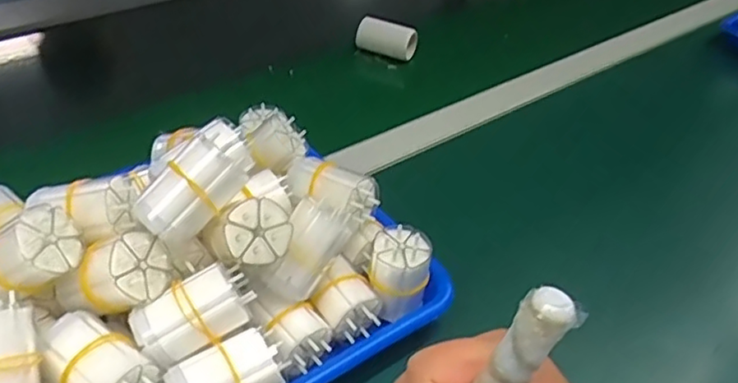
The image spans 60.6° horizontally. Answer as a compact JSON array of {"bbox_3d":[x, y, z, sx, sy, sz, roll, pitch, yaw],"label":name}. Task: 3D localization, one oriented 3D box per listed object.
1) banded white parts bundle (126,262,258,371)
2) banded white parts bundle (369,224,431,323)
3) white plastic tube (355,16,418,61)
[{"bbox_3d":[-0.096,0.067,0.349,0.062,0.030,0.032,-23,48,-29],"label":"banded white parts bundle"},{"bbox_3d":[0.020,0.056,0.423,0.038,0.056,0.037,3,40,-2],"label":"banded white parts bundle"},{"bbox_3d":[0.019,-0.179,0.729,0.073,0.030,0.031,29,46,26],"label":"white plastic tube"}]

